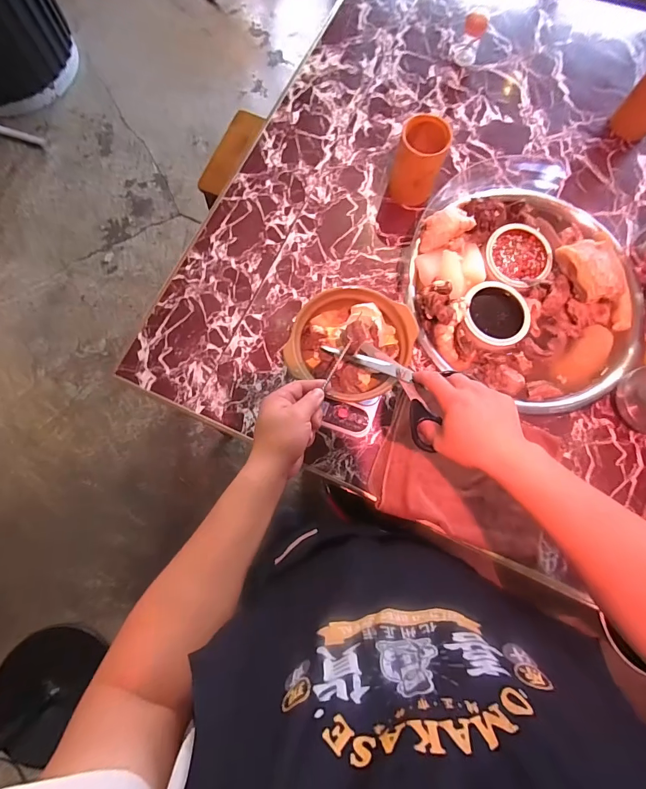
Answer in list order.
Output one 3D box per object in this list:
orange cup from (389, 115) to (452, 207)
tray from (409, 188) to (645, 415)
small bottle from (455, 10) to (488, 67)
[{"bbox_3d":[0.171,-0.416,0.693,0.082,0.129,0.076,0,77,-1],"label":"orange cup"},{"bbox_3d":[0.376,-0.191,0.684,0.409,0.060,0.422,0,77,-1],"label":"tray"},{"bbox_3d":[0.310,-0.742,0.795,0.043,0.081,0.034,14,77,2],"label":"small bottle"}]

